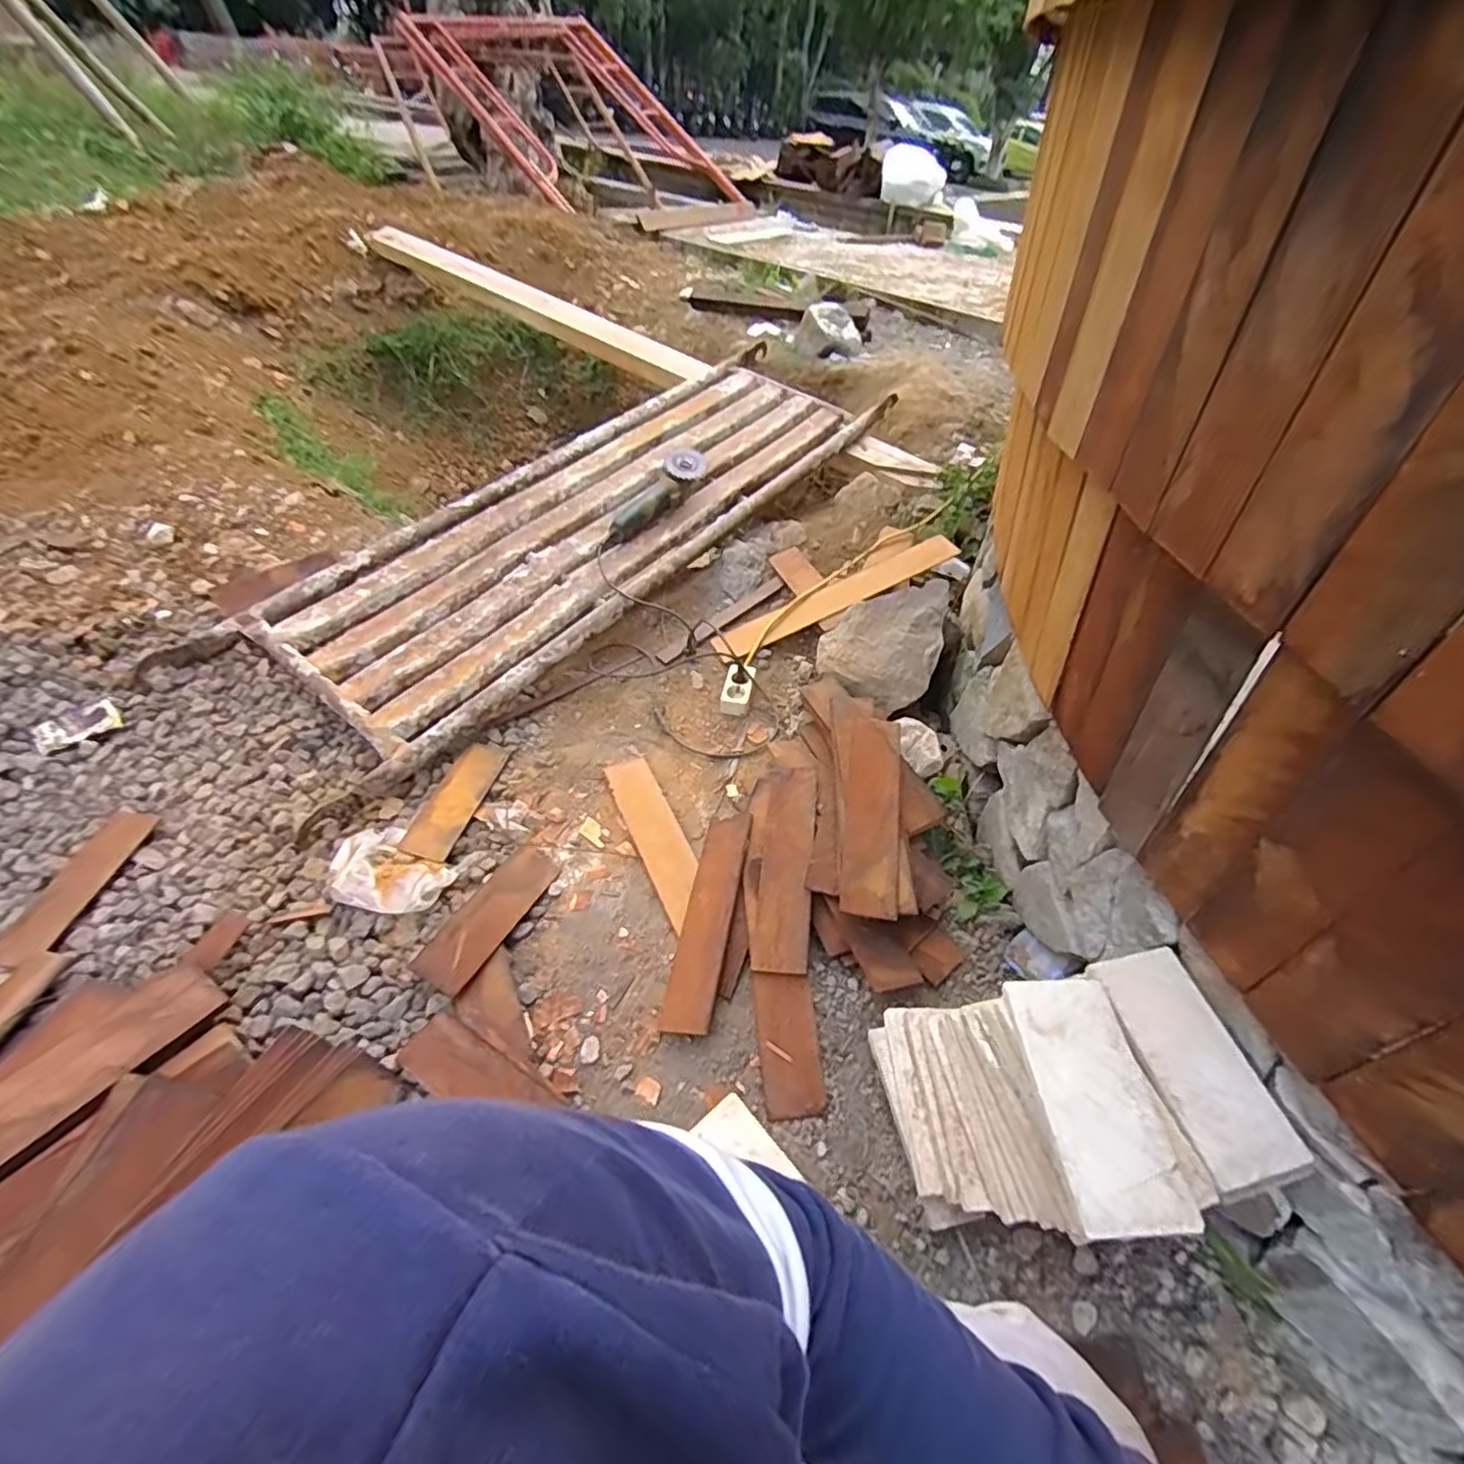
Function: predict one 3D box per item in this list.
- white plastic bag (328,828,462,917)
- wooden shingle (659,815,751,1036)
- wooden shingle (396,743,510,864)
[{"bbox_3d":[-0.519,0.207,0.954,0.183,0.036,0.132,29,50,23],"label":"white plastic bag"},{"bbox_3d":[-0.034,0.271,0.958,0.073,0.013,0.330,-6,47,23],"label":"wooden shingle"},{"bbox_3d":[-0.463,0.108,1.087,0.083,0.014,0.244,10,45,5],"label":"wooden shingle"}]

